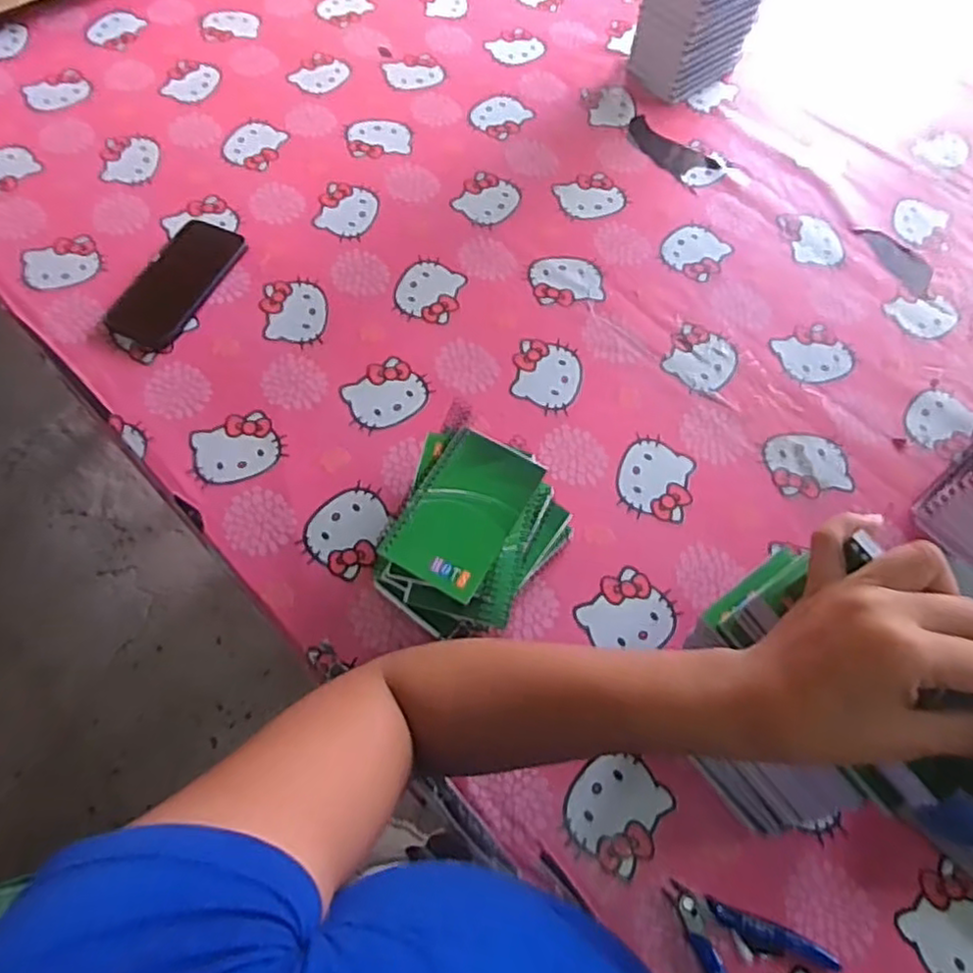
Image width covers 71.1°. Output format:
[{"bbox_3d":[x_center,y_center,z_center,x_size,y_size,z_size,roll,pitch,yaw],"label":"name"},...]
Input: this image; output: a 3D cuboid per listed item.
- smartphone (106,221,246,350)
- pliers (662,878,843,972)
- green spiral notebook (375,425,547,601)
[{"bbox_3d":[-0.332,-0.221,0.733,0.085,0.008,0.166,19,65,7],"label":"smartphone"},{"bbox_3d":[0.179,0.328,0.479,0.117,0.010,0.086,42,70,16],"label":"pliers"},{"bbox_3d":[-0.019,0.019,0.540,0.083,0.009,0.128,28,66,11],"label":"green spiral notebook"}]

